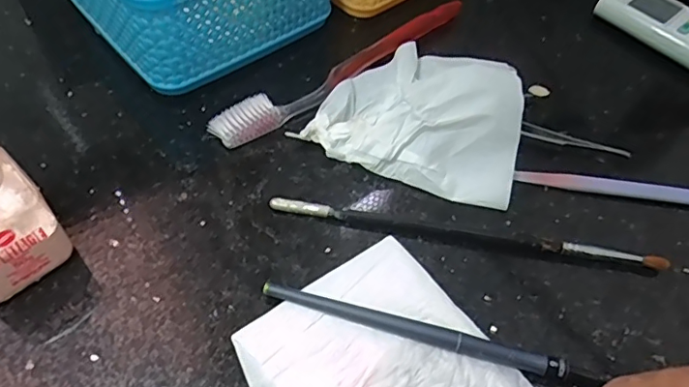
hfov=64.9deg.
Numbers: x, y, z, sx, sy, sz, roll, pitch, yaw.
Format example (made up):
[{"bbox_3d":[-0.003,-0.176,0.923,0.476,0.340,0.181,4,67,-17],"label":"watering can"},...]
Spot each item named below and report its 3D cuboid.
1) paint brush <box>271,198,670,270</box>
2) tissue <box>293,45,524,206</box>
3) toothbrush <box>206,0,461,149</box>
[{"bbox_3d":[0.059,0.019,0.261,0.185,0.007,0.008,9,54,1],"label":"paint brush"},{"bbox_3d":[0.041,-0.046,0.287,0.103,0.036,0.082,14,54,4],"label":"tissue"},{"bbox_3d":[0.005,-0.074,0.319,0.186,0.012,0.018,-33,63,-25],"label":"toothbrush"}]

